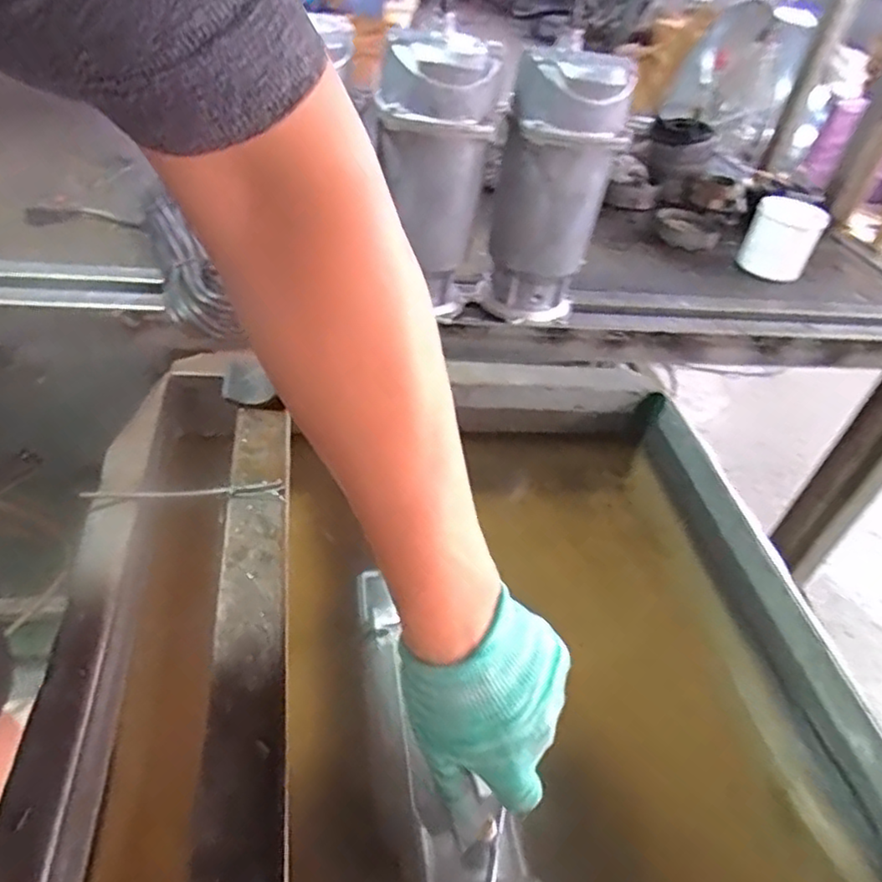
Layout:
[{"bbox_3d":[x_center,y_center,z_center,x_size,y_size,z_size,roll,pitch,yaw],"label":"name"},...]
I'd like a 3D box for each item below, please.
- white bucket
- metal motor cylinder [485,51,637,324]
[{"bbox_3d":[0.541,-0.320,1.056,0.102,0.107,0.102,24,42,17],"label":"white bucket"},{"bbox_3d":[0.131,-0.278,0.778,0.127,0.304,0.103,11,37,8],"label":"metal motor cylinder"}]

